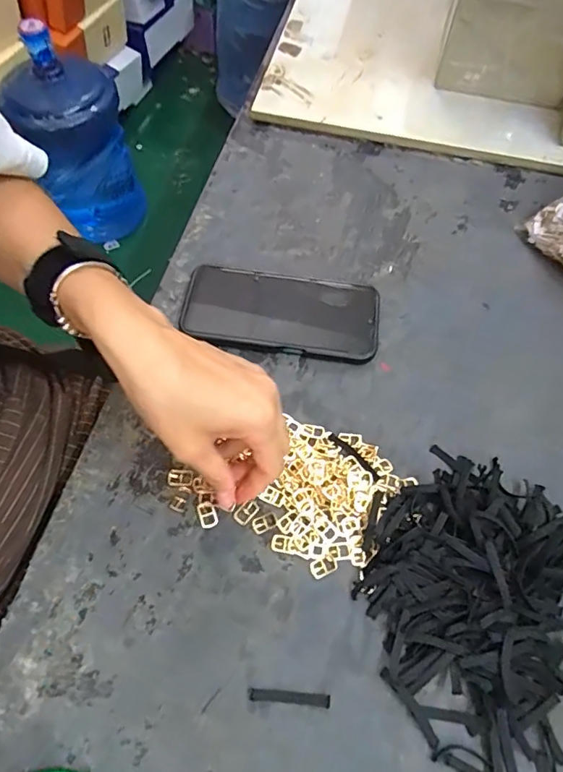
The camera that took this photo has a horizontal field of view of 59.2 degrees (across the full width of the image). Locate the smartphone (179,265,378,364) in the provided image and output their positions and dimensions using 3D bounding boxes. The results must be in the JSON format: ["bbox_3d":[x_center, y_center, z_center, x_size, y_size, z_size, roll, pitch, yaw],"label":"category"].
[{"bbox_3d":[-0.001,-0.066,0.436,0.167,0.013,0.084,9,62,3],"label":"smartphone"}]

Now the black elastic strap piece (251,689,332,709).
[{"bbox_3d":[0.005,0.191,0.303,0.049,0.004,0.007,5,62,1],"label":"black elastic strap piece"}]

